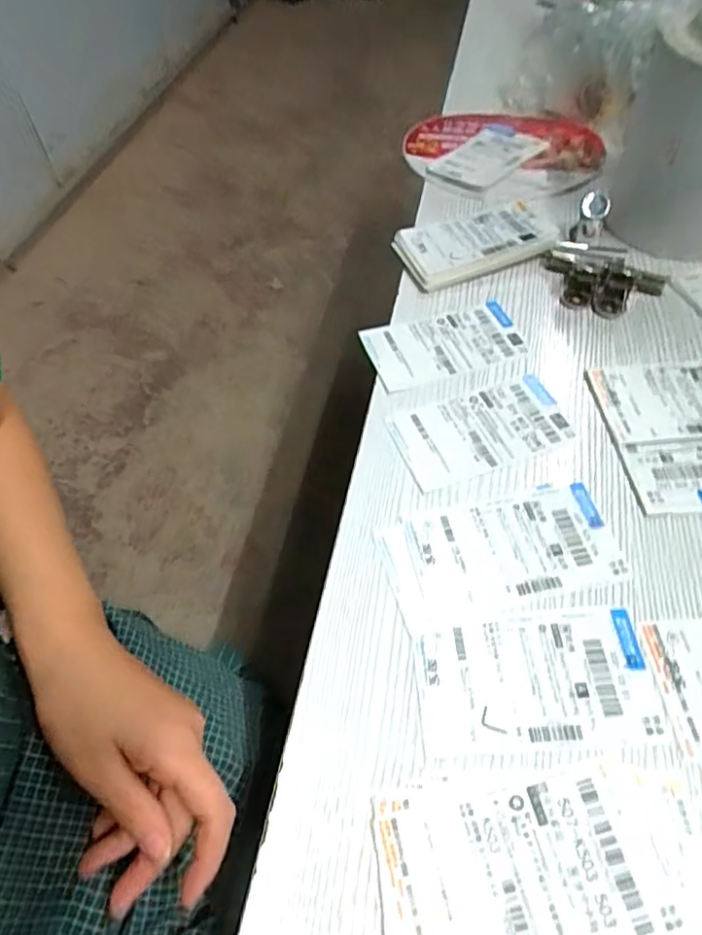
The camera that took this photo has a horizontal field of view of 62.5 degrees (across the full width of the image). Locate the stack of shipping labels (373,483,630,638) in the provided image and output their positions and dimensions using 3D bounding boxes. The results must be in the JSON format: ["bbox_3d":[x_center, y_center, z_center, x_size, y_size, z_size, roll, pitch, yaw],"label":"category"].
[{"bbox_3d":[0.095,0.055,0.373,0.143,0.004,0.077,-13,54,-6],"label":"stack of shipping labels"}]

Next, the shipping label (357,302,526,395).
[{"bbox_3d":[0.079,-0.106,0.493,0.128,0.005,0.076,-16,54,-8],"label":"shipping label"}]

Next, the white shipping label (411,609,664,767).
[{"bbox_3d":[0.102,0.120,0.324,0.129,0.004,0.070,-6,53,-1],"label":"white shipping label"}]

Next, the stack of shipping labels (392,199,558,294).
[{"bbox_3d":[0.118,-0.219,0.561,0.135,0.022,0.083,-20,55,-11],"label":"stack of shipping labels"}]

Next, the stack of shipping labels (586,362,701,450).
[{"bbox_3d":[0.256,-0.050,0.439,0.129,0.004,0.079,-5,53,0],"label":"stack of shipping labels"}]

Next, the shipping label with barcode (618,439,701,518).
[{"bbox_3d":[0.231,0.005,0.400,0.075,0.004,0.060,-3,53,1],"label":"shipping label with barcode"}]

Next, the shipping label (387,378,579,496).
[{"bbox_3d":[0.099,-0.027,0.436,0.127,0.004,0.072,-17,54,-9],"label":"shipping label"}]

